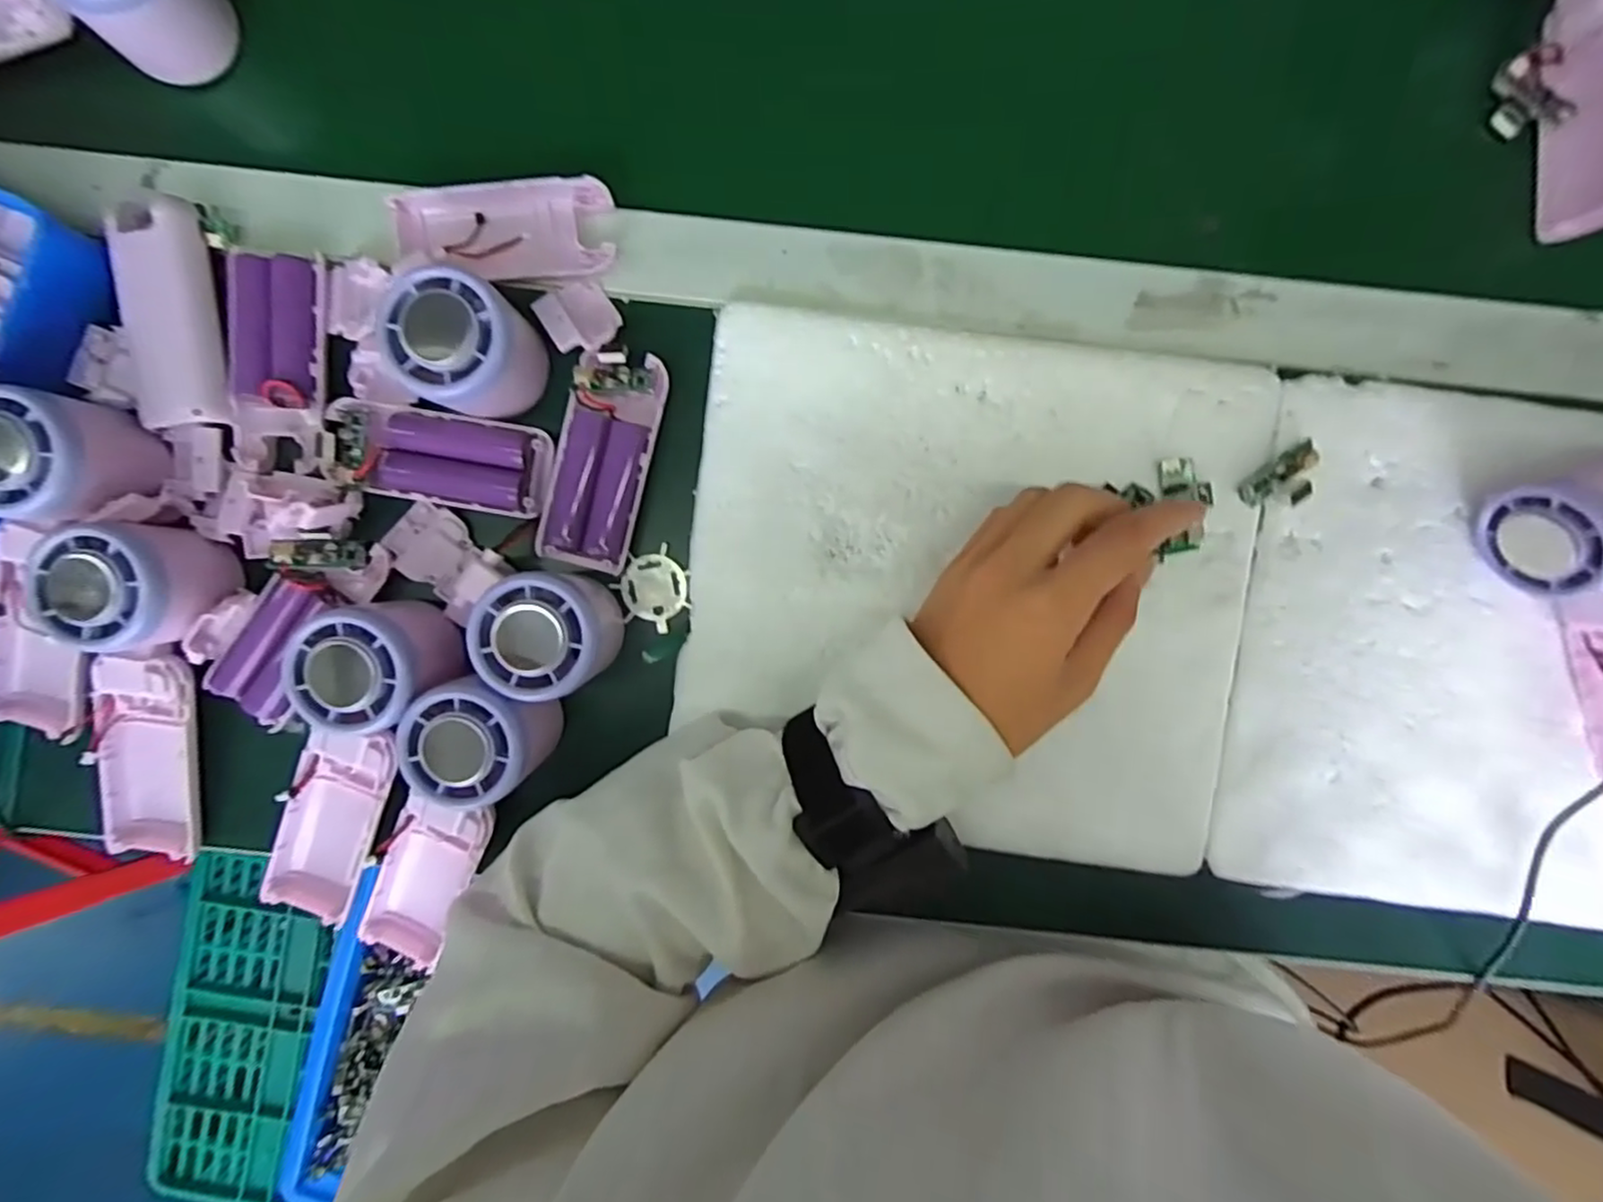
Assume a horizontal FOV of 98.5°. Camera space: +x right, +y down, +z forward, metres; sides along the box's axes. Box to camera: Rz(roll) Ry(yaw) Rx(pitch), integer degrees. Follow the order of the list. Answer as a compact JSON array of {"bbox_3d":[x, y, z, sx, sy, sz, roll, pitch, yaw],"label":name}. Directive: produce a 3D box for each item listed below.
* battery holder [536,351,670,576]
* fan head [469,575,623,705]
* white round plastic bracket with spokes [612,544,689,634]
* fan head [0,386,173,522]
[{"bbox_3d":[-0.096,-0.067,0.331,0.044,0.014,0.102,15,92,-2],"label":"battery holder"},{"bbox_3d":[-0.116,0.014,0.317,0.051,0.053,0.054,0,93,-1],"label":"fan head"},{"bbox_3d":[-0.073,-0.006,0.345,0.036,0.005,0.037,42,91,-3],"label":"white round plastic bracket with spokes"},{"bbox_3d":[-0.338,-0.064,0.312,0.069,0.047,0.055,5,93,0],"label":"fan head"}]

